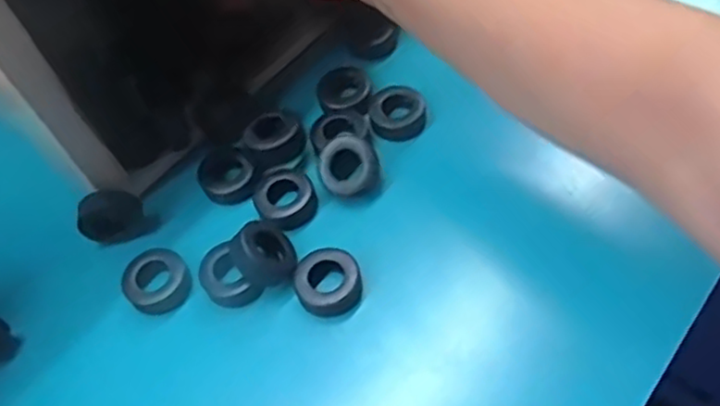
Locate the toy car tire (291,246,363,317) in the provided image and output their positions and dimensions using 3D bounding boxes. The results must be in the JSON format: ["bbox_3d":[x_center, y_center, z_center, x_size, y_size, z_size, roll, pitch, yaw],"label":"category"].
[{"bbox_3d":[-0.018,0.044,0.386,0.037,0.011,0.037,-3,57,4],"label":"toy car tire"}]

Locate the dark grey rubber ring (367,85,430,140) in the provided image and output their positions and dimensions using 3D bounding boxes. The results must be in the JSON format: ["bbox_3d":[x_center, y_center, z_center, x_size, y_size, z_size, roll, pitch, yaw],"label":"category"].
[{"bbox_3d":[0.025,-0.059,0.447,0.038,0.010,0.038,-3,57,4],"label":"dark grey rubber ring"}]

